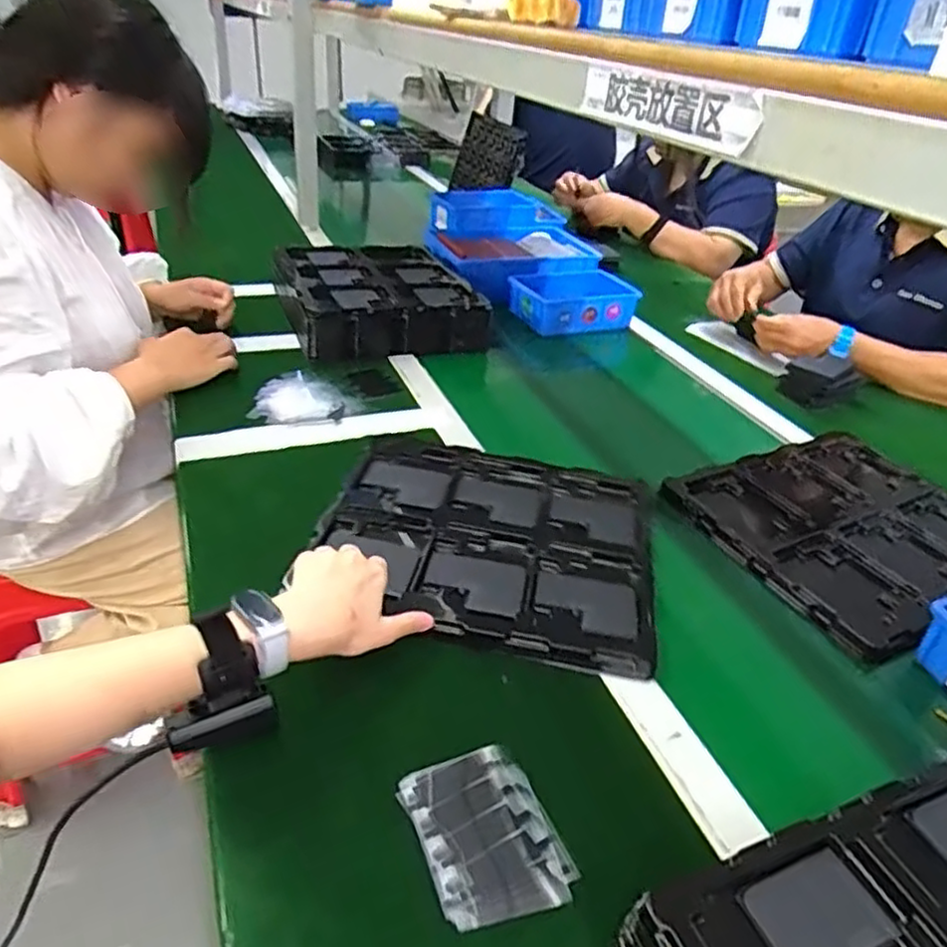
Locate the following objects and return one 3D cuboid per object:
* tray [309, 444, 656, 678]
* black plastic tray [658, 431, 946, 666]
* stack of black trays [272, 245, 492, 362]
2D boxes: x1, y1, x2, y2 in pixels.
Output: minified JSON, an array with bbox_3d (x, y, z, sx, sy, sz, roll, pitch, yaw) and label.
[{"bbox_3d":[0.018,0.061,0.700,0.311,0.019,0.284,9,34,5],"label":"tray"},{"bbox_3d":[0.422,0.057,0.784,0.332,0.024,0.284,-14,39,-26],"label":"black plastic tray"},{"bbox_3d":[-0.156,-0.287,1.157,0.288,0.077,0.309,-11,37,-23],"label":"stack of black trays"}]

